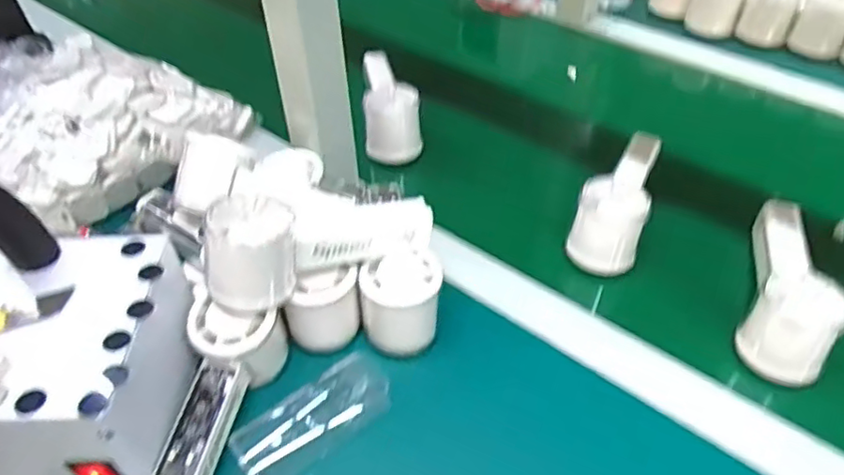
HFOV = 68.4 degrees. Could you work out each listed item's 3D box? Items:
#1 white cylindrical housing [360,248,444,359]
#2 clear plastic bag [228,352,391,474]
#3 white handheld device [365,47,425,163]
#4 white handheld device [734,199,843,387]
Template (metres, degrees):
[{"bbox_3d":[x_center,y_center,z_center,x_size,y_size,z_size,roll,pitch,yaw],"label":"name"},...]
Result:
[{"bbox_3d":[-0.013,0.046,0.439,0.055,0.053,0.048,-8,46,-7],"label":"white cylindrical housing"},{"bbox_3d":[-0.071,0.120,0.409,0.104,0.023,0.041,-30,52,-25],"label":"clear plastic bag"},{"bbox_3d":[-0.036,-0.147,0.648,0.056,0.059,0.163,-6,46,-5],"label":"white handheld device"},{"bbox_3d":[0.277,0.029,0.467,0.057,0.056,0.151,17,48,17],"label":"white handheld device"}]

